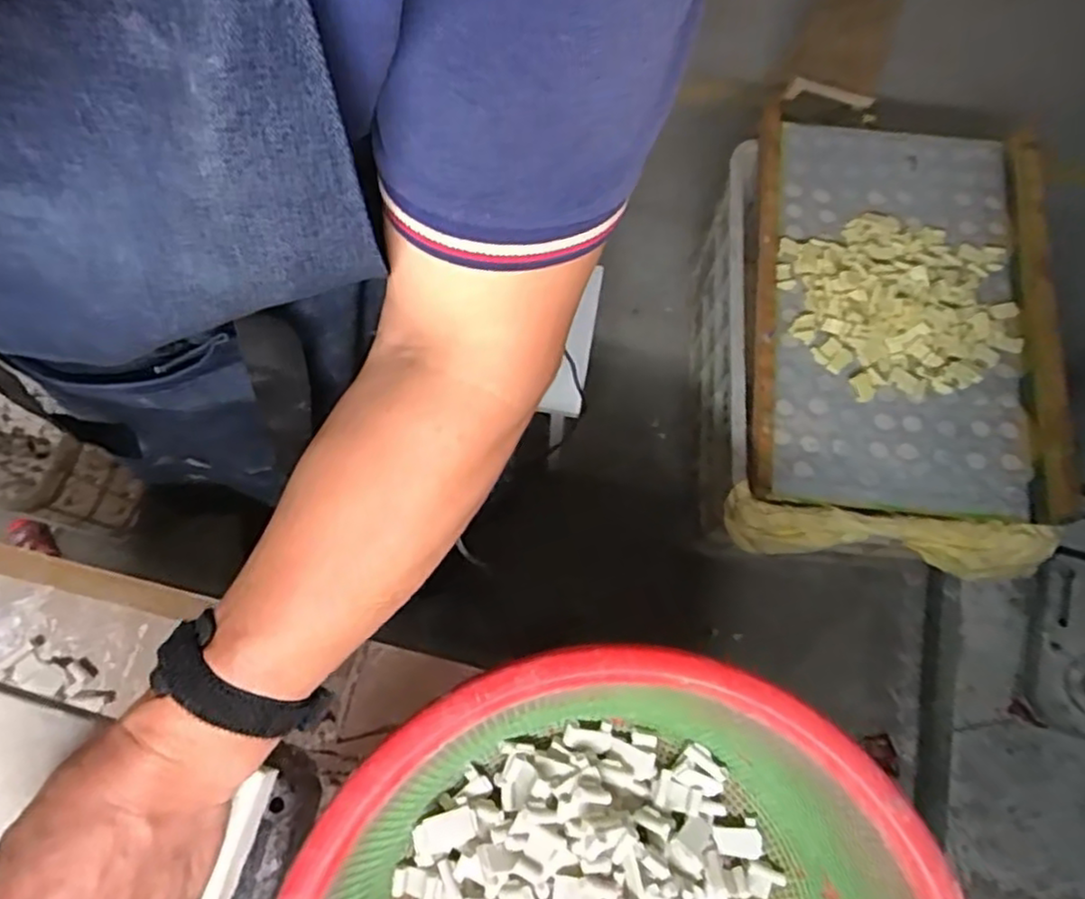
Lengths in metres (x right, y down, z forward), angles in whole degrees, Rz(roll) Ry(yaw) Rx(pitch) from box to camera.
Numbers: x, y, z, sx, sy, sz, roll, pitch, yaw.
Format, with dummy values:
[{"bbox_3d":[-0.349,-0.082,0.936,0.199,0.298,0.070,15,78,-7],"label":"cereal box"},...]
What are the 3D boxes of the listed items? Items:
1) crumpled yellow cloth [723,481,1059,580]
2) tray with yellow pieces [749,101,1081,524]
[{"bbox_3d":[0.454,0.119,0.955,0.423,0.138,0.071,10,72,2],"label":"crumpled yellow cloth"},{"bbox_3d":[0.511,-0.225,1.010,0.419,0.080,0.644,6,70,6],"label":"tray with yellow pieces"}]

